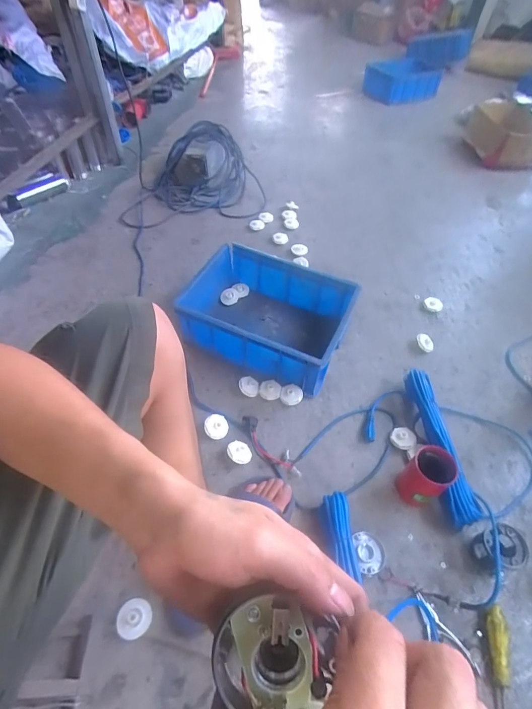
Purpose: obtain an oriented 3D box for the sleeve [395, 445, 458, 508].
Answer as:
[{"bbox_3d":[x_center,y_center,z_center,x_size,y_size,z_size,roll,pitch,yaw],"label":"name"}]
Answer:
[{"bbox_3d":[0.313,0.243,0.744,0.074,0.133,0.075,1,51,-1],"label":"sleeve"}]

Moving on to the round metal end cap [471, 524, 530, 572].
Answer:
[{"bbox_3d":[0.428,0.360,0.694,0.077,0.067,0.071,-8,52,-8],"label":"round metal end cap"}]

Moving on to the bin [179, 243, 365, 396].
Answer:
[{"bbox_3d":[0.003,-0.110,1.016,0.418,0.145,0.338,19,53,12],"label":"bin"}]

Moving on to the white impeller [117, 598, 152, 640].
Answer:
[{"bbox_3d":[-0.219,0.438,0.624,0.057,0.017,0.054,1,51,-1],"label":"white impeller"}]

